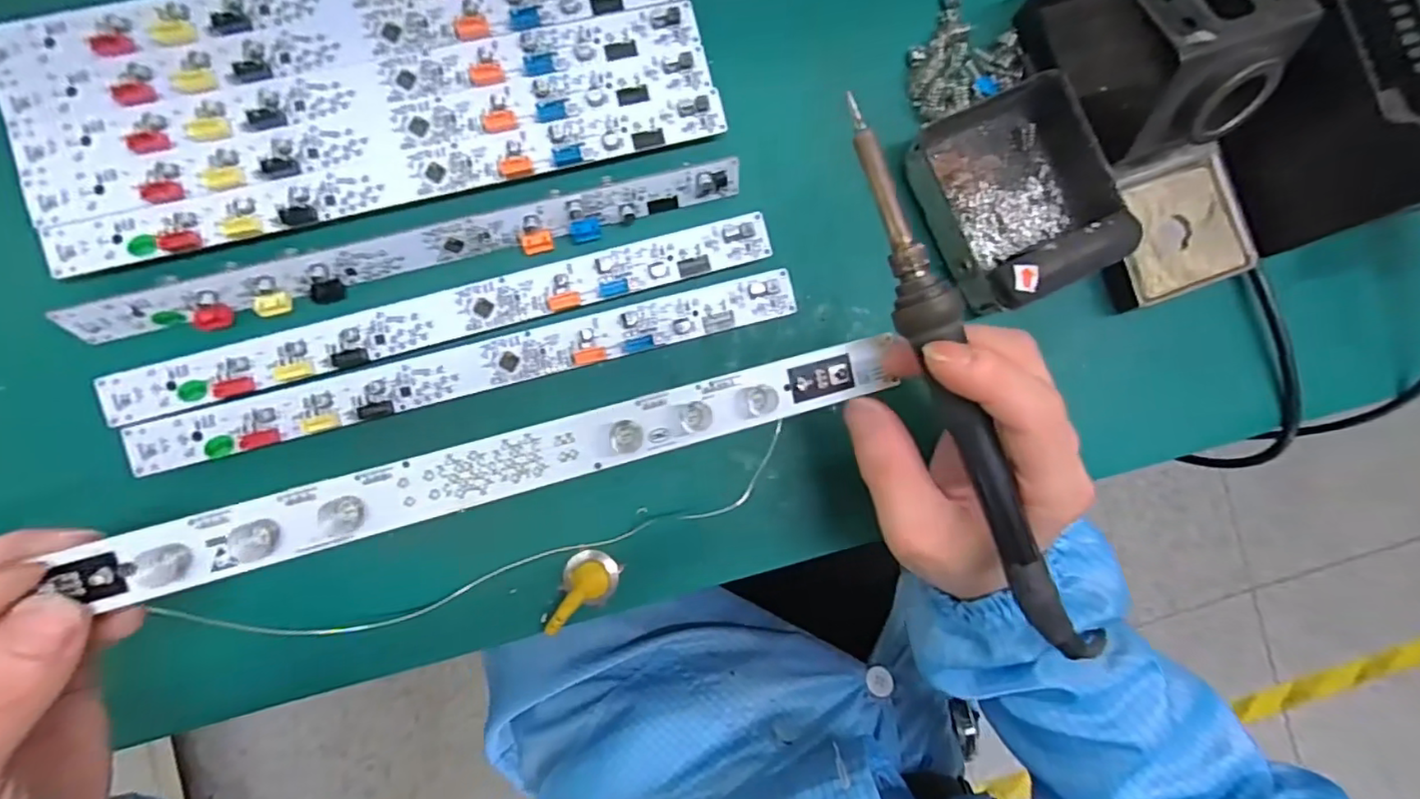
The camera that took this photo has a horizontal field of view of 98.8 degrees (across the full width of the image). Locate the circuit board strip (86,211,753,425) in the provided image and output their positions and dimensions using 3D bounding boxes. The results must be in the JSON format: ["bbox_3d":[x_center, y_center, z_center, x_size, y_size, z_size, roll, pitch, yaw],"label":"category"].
[{"bbox_3d":[-0.111,-0.036,0.269,0.285,0.005,0.022,-16,91,-5],"label":"circuit board strip"}]

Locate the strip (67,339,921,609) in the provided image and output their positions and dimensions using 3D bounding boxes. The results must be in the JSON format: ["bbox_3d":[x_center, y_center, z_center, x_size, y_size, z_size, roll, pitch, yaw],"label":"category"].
[{"bbox_3d":[-0.060,0.020,0.210,0.267,0.006,0.022,-15,91,-12],"label":"strip"}]

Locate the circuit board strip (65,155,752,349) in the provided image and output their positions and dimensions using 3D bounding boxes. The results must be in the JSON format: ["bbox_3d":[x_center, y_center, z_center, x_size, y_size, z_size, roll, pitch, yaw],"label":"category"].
[{"bbox_3d":[-0.126,-0.065,0.271,0.284,0.016,0.019,-15,91,-5],"label":"circuit board strip"}]

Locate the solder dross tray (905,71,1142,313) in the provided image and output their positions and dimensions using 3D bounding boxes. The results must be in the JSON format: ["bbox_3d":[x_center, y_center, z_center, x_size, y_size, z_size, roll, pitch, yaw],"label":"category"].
[{"bbox_3d":[0.147,-0.098,0.288,0.086,0.038,0.095,-24,92,-5],"label":"solder dross tray"}]

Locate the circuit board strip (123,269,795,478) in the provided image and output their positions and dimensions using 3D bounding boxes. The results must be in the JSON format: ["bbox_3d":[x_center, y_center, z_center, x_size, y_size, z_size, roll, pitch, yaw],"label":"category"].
[{"bbox_3d":[-0.101,-0.014,0.269,0.285,0.004,0.021,-15,91,-5],"label":"circuit board strip"}]

